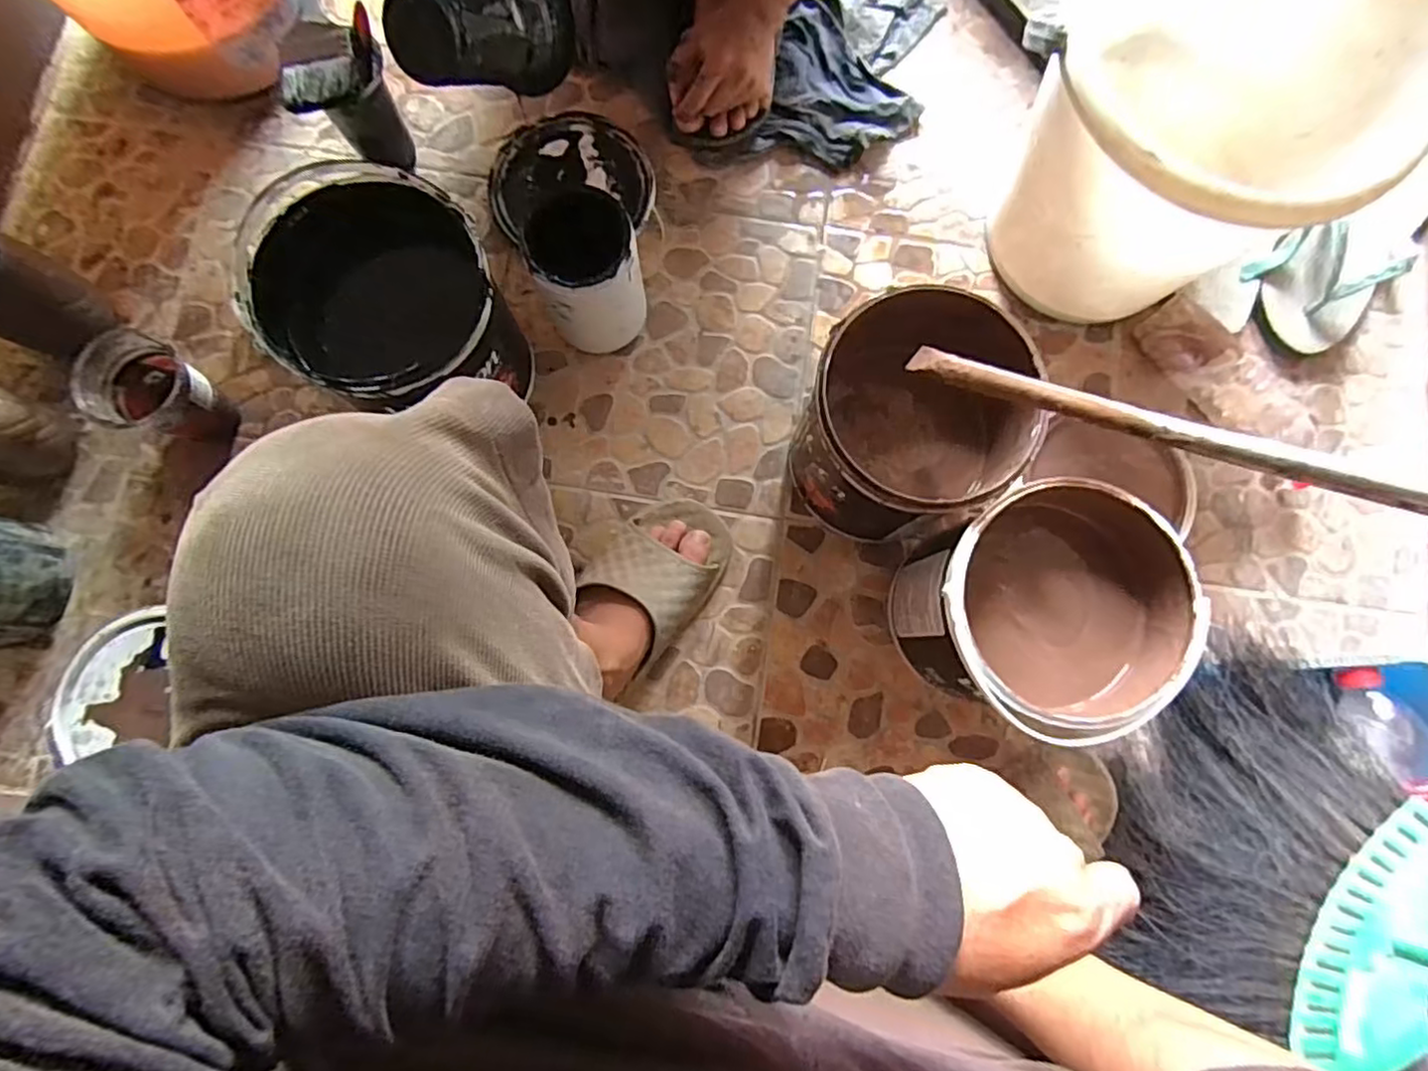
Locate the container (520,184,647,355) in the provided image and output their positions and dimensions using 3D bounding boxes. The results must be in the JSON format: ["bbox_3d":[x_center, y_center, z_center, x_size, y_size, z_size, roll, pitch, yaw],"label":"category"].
[{"bbox_3d":[-0.118,-0.248,0.633,0.092,0.142,0.094,0,81,-1],"label":"container"}]

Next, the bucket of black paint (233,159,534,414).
[{"bbox_3d":[-0.274,-0.192,0.591,0.175,0.172,0.189,0,81,-1],"label":"bucket of black paint"}]

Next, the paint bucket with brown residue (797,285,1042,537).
[{"bbox_3d":[0.165,-0.088,0.590,0.167,0.185,0.165,0,81,-1],"label":"paint bucket with brown residue"}]

